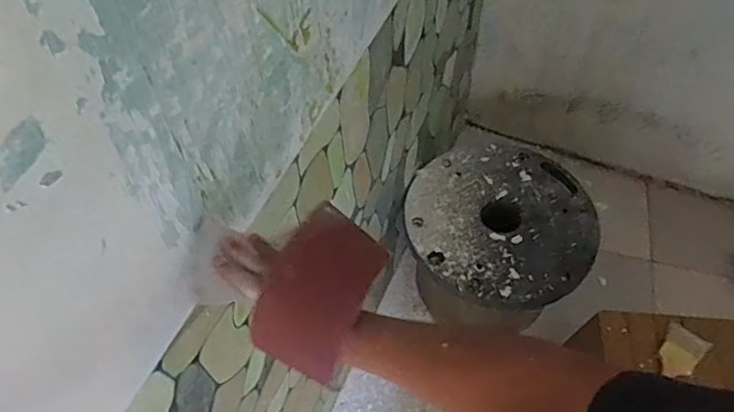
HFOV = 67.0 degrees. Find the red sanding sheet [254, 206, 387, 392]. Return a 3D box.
[{"bbox_3d":[-0.040,0.085,0.576,0.100,0.077,0.155,24,58,17],"label":"red sanding sheet"}]

